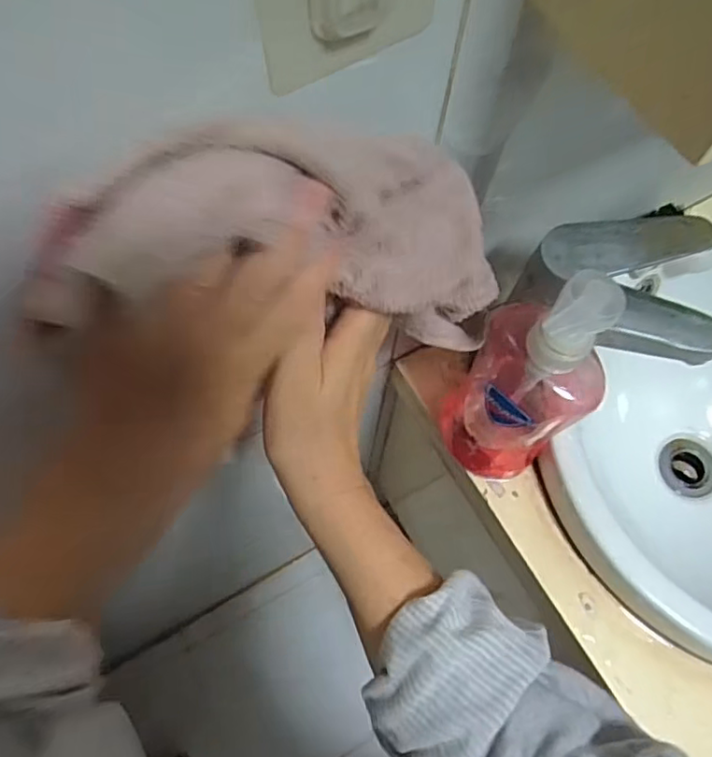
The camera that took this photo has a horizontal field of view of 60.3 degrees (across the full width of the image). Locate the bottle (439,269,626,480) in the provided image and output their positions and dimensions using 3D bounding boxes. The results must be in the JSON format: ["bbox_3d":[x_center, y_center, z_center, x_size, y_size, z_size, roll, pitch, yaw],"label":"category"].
[{"bbox_3d":[0.107,0.007,0.414,0.055,0.232,0.084,-31,71,-15],"label":"bottle"}]

